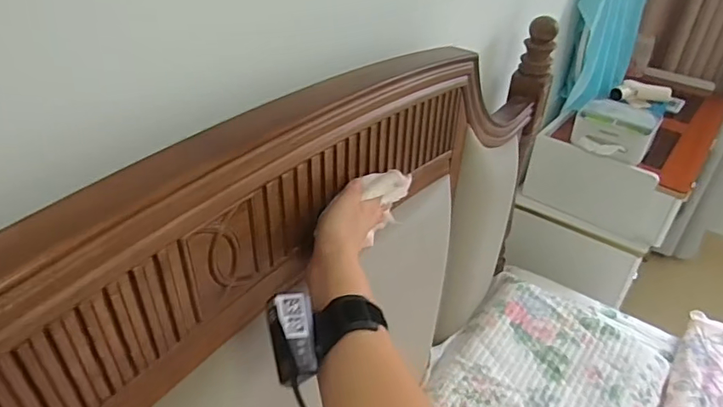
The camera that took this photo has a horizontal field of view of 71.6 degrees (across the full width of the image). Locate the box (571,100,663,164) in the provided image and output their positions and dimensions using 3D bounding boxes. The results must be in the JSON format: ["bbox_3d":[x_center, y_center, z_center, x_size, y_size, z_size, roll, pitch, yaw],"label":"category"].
[{"bbox_3d":[0.692,-0.205,1.377,0.202,0.121,0.112,24,42,28],"label":"box"}]

